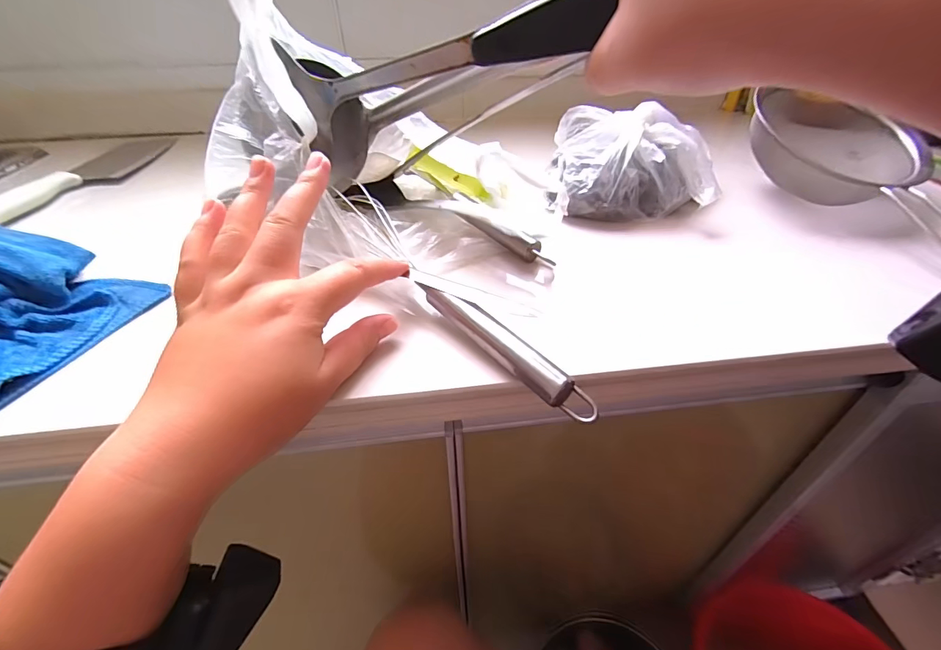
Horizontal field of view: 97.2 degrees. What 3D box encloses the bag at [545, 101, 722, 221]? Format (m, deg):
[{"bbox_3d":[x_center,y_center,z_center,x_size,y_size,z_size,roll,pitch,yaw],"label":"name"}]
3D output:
[{"bbox_3d":[0.142,-0.145,0.383,0.130,0.073,0.091,9,44,9],"label":"bag"}]

